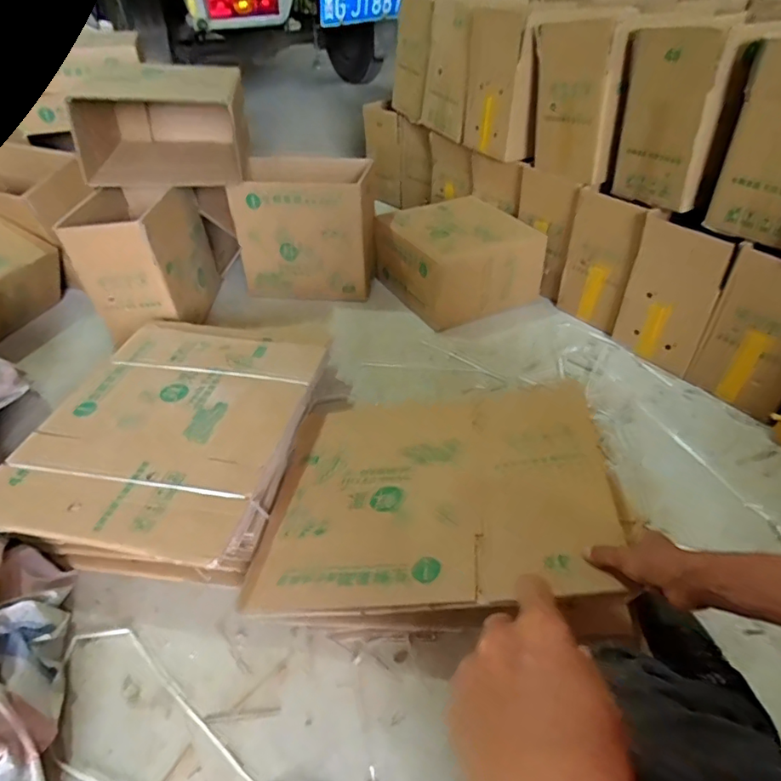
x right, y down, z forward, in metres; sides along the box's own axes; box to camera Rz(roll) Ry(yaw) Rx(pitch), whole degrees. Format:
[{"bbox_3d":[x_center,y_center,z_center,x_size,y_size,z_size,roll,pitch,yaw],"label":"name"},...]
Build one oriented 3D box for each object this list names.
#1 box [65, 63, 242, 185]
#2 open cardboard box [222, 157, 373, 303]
[{"bbox_3d":[-0.560,-0.657,1.361,0.426,0.236,0.179,1,40,1],"label":"box"},{"bbox_3d":[-0.228,-0.473,1.551,0.364,0.343,0.252,1,40,2],"label":"open cardboard box"}]

